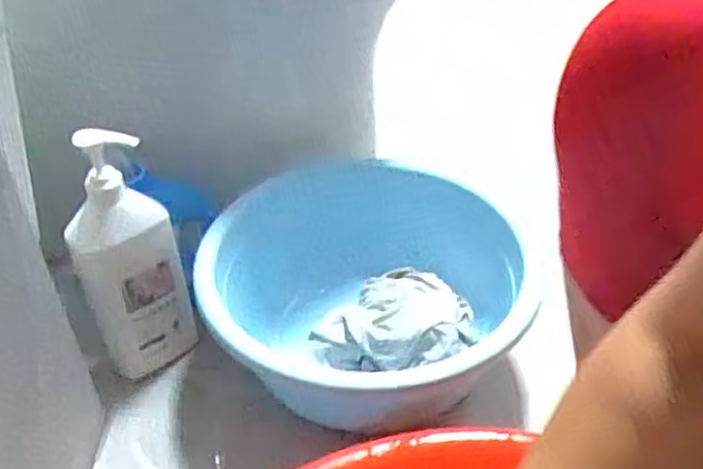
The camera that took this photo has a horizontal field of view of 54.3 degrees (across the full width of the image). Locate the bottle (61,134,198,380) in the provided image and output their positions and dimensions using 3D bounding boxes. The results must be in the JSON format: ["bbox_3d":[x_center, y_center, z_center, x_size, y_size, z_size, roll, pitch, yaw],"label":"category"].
[{"bbox_3d":[-0.231,0.025,0.721,0.102,0.279,0.058,-18,40,-20],"label":"bottle"}]

